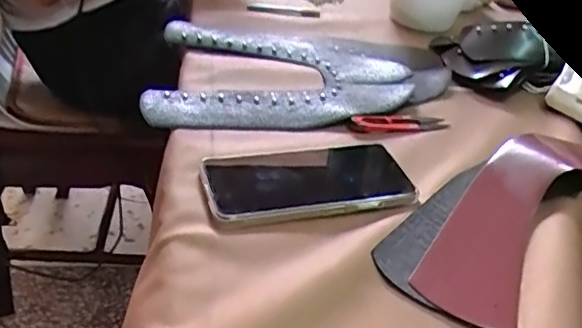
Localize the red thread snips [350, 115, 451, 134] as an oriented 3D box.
[{"bbox_3d":[0.109,-0.042,0.564,0.104,0.006,0.023,-3,36,-14],"label":"red thread snips"}]

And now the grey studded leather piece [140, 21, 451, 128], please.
[{"bbox_3d":[0.015,-0.103,0.628,0.338,0.022,0.205,-3,36,-14],"label":"grey studded leather piece"}]

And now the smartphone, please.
[{"bbox_3d":[0.016,0.011,0.460,0.166,0.017,0.082,-5,37,-16],"label":"smartphone"}]

